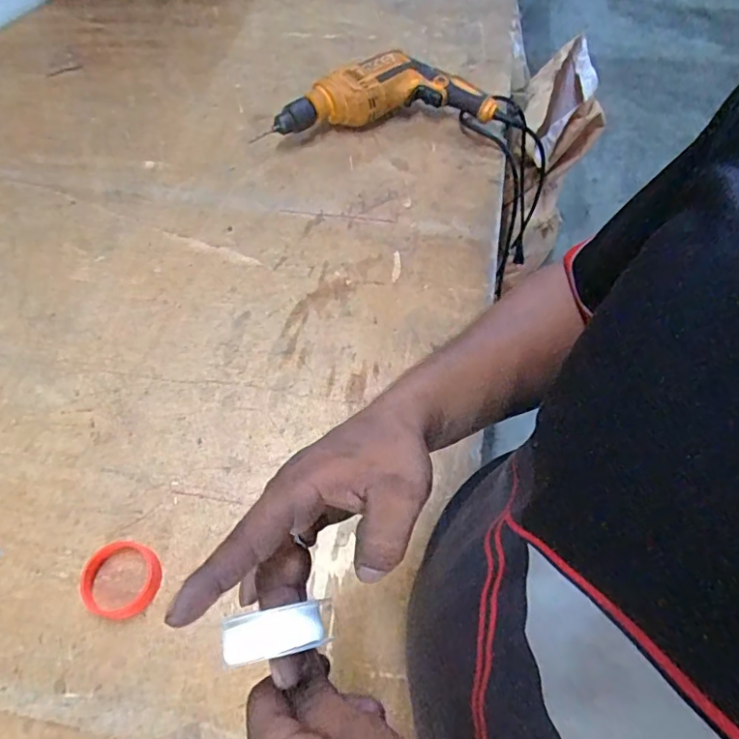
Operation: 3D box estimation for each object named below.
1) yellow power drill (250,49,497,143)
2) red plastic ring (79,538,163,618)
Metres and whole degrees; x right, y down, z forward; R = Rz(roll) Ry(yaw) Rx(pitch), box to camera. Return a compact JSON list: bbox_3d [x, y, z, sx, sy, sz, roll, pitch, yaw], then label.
[{"bbox_3d":[0.010,-0.416,0.826,0.350,0.072,0.121,-7,62,-5],"label":"yellow power drill"},{"bbox_3d":[-0.237,0.200,0.516,0.066,0.021,0.070,0,61,-1],"label":"red plastic ring"}]

